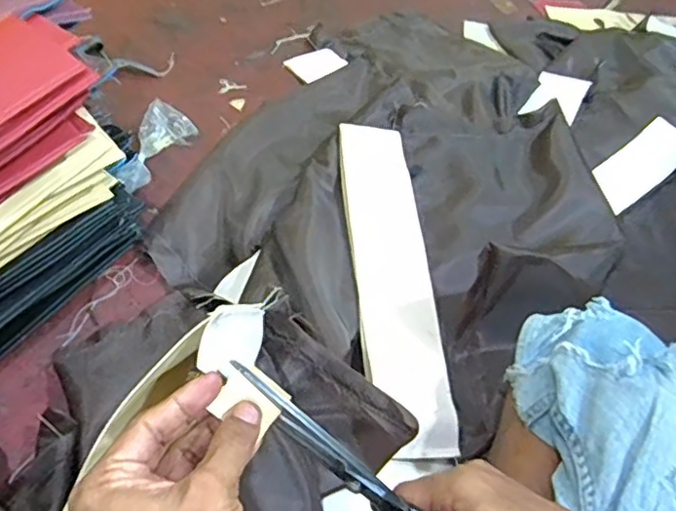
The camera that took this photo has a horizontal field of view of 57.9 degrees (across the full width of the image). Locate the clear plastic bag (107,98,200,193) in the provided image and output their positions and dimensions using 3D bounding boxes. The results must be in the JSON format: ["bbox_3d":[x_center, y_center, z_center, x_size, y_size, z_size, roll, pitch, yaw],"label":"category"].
[{"bbox_3d":[-0.244,-0.138,0.795,0.063,0.041,0.142,21,54,10],"label":"clear plastic bag"}]

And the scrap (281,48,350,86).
[{"bbox_3d":[-0.034,-0.296,0.948,0.080,0.007,0.076,-32,54,-10],"label":"scrap"}]

